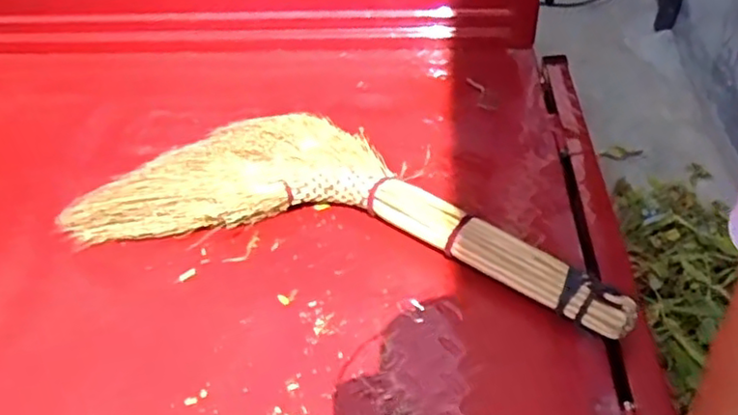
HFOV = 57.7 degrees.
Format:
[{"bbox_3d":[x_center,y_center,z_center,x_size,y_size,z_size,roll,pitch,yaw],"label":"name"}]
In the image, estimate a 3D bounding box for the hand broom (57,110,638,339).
[{"bbox_3d":[-0.027,-0.011,0.838,0.651,0.056,0.263,10,45,12],"label":"hand broom"}]

